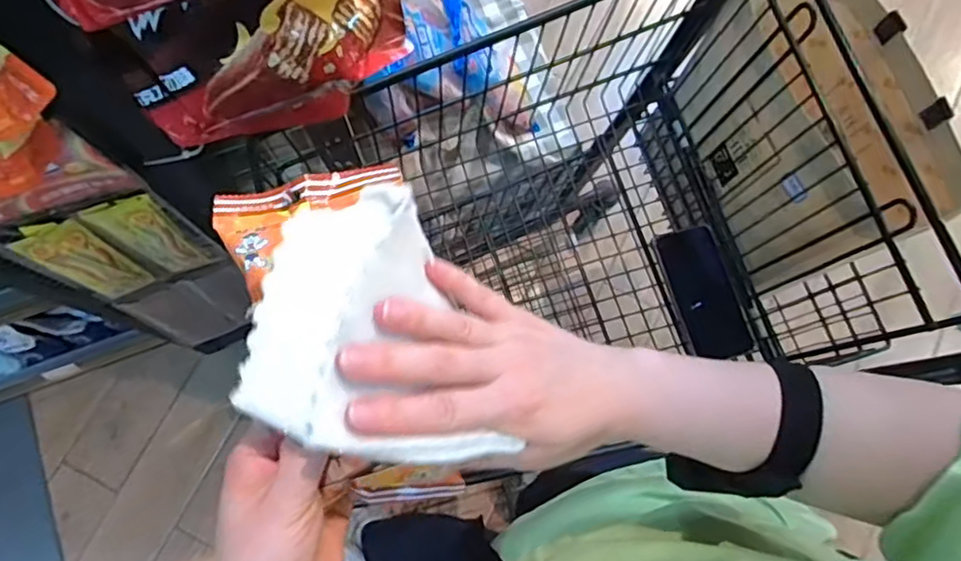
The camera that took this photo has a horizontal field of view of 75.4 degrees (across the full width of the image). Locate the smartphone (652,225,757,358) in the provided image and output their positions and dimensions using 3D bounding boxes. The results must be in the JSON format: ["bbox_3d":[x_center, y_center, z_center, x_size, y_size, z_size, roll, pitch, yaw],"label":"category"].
[{"bbox_3d":[0.281,0.015,0.784,0.074,0.012,0.166,-23,79,26],"label":"smartphone"}]

